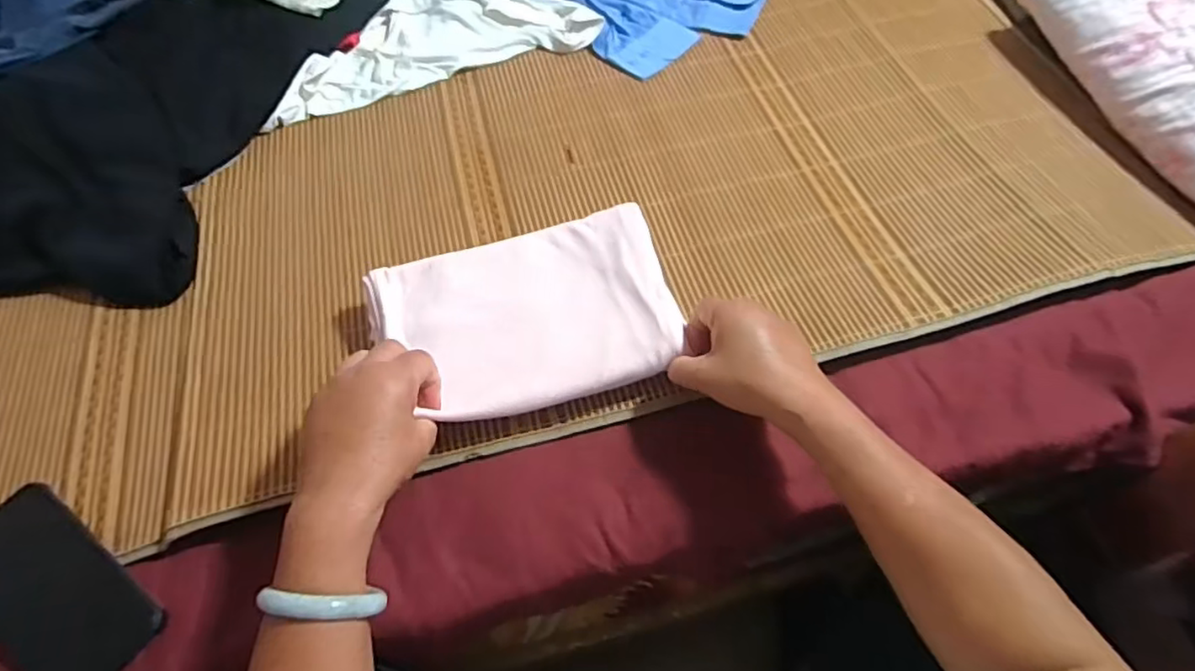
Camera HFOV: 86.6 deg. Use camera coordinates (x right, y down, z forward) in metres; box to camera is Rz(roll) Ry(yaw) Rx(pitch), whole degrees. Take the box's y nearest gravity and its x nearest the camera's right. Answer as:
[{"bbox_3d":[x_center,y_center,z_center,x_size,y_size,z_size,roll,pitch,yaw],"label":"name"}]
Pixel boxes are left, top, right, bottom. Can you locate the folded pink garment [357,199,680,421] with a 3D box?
[{"bbox_3d":[-0.061,-0.021,0.532,0.242,0.017,0.167,-15,61,-7],"label":"folded pink garment"}]

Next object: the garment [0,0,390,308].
[{"bbox_3d":[-0.533,-0.245,0.674,0.371,0.088,0.528,13,61,10],"label":"garment"}]

